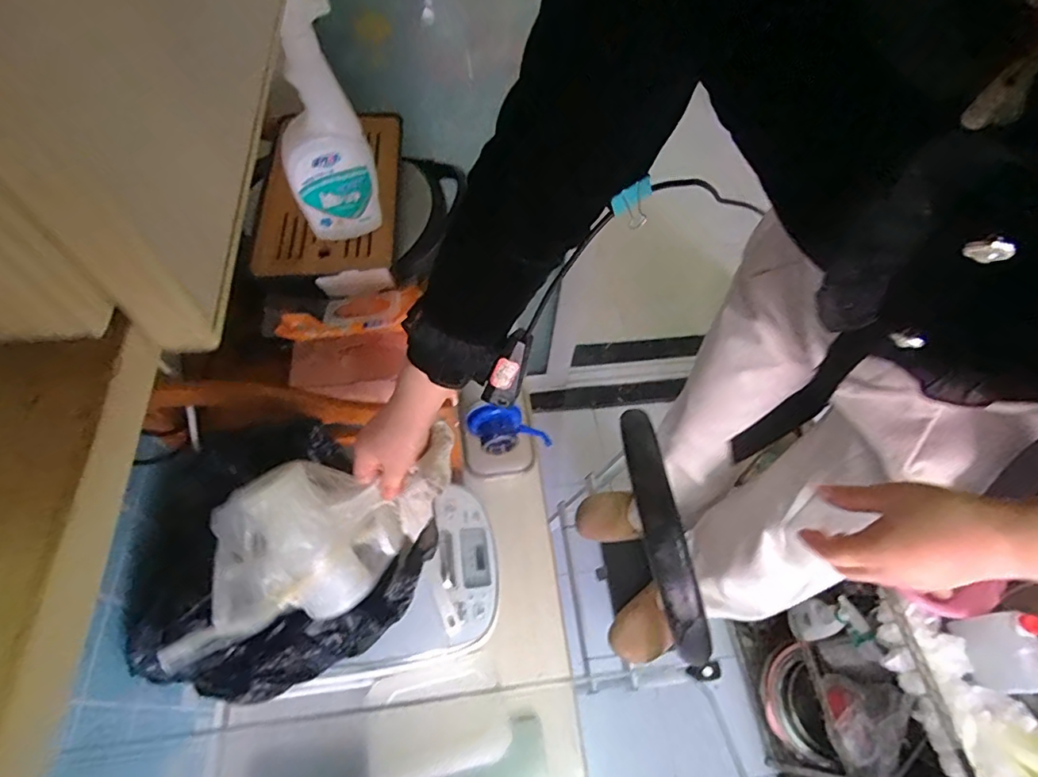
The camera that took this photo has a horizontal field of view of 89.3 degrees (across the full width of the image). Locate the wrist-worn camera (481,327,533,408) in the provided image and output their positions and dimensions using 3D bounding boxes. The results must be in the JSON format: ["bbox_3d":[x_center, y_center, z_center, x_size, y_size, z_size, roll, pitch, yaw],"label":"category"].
[{"bbox_3d":[-0.008,-0.017,0.469,0.026,0.071,0.016,30,19,14],"label":"wrist-worn camera"}]

